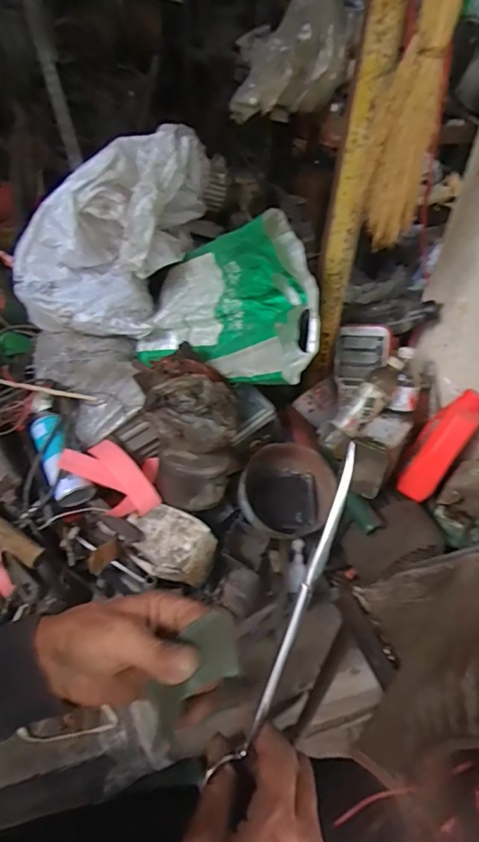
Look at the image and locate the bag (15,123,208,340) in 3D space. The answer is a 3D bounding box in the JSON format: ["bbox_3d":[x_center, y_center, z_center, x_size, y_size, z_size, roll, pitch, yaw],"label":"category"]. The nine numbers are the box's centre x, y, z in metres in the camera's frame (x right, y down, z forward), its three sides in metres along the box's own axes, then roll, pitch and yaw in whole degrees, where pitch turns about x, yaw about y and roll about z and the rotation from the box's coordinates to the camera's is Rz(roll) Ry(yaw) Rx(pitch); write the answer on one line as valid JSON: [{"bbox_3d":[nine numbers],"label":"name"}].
[{"bbox_3d":[-0.248,-0.356,0.952,0.397,0.351,0.164,-9,43,-15],"label":"bag"}]

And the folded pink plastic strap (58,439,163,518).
[{"bbox_3d":[-0.238,0.105,0.884,0.175,0.039,0.154,8,50,-23],"label":"folded pink plastic strap"}]

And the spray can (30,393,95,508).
[{"bbox_3d":[-0.333,0.048,0.875,0.066,0.055,0.224,-19,65,-25],"label":"spray can"}]

